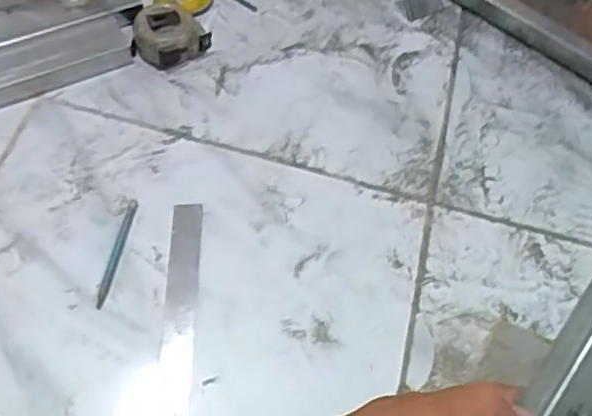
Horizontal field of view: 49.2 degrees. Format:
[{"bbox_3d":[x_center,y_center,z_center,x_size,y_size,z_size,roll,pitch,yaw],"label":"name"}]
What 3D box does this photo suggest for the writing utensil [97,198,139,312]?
[{"bbox_3d":[-0.156,0.038,0.564,0.009,0.004,0.104,10,58,1],"label":"writing utensil"}]

